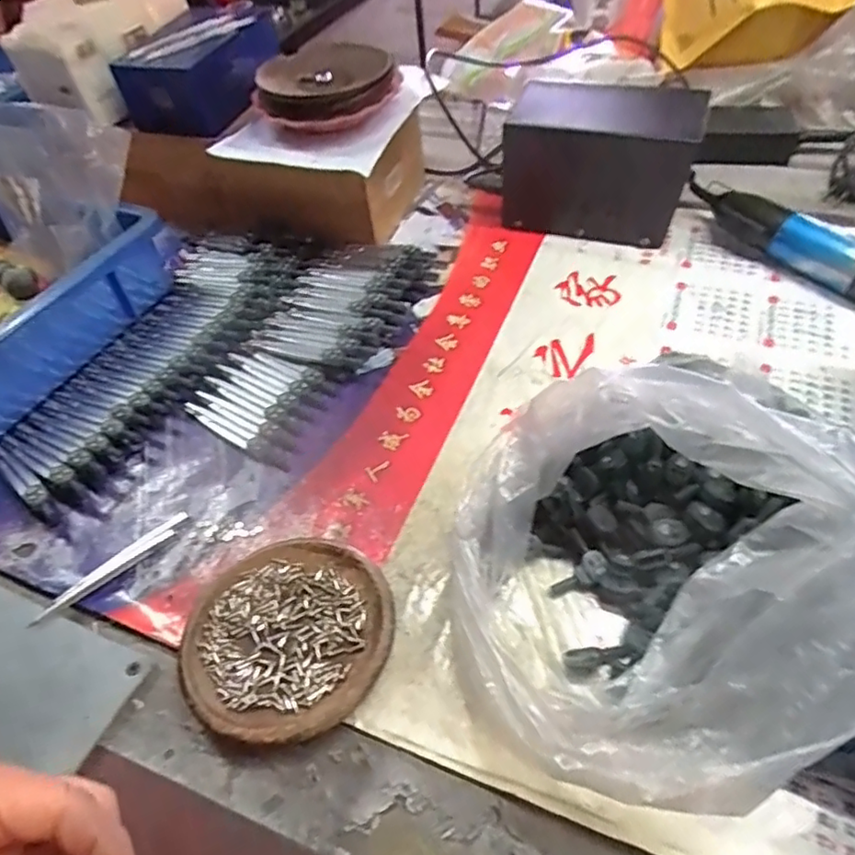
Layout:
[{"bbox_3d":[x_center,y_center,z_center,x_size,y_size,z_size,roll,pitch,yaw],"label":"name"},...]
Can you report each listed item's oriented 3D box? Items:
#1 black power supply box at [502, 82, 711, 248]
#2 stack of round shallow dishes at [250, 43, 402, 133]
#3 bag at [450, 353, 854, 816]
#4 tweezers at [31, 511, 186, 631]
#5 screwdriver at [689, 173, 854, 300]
[{"bbox_3d":[0.155,-0.245,0.556,0.165,0.115,0.086,9,51,13],"label":"black power supply box"},{"bbox_3d":[-0.092,-0.311,0.554,0.112,0.033,0.119,35,63,30],"label":"stack of round shallow dishes"},{"bbox_3d":[0.108,0.069,0.300,0.186,0.111,0.198,-7,49,0],"label":"bag"},{"bbox_3d":[-0.197,0.088,0.385,0.011,0.007,0.101,34,62,30],"label":"tweezers"},{"bbox_3d":[0.306,-0.159,0.511,0.031,0.035,0.203,-27,52,-14],"label":"screwdriver"}]

